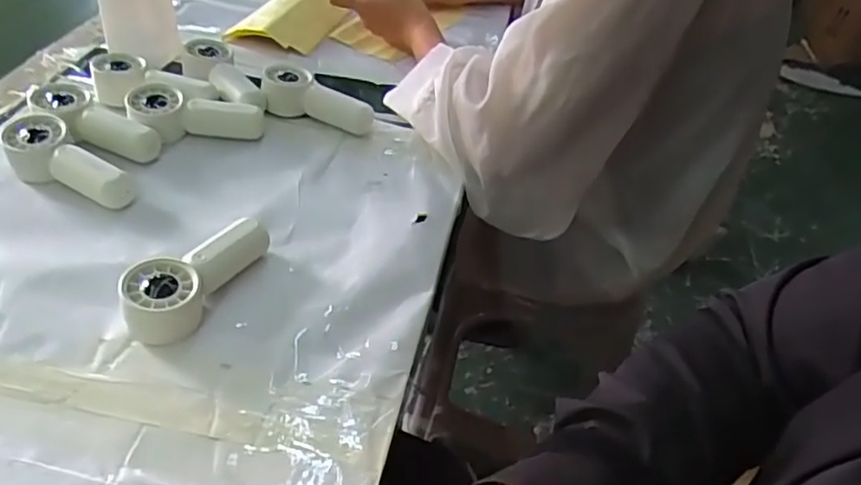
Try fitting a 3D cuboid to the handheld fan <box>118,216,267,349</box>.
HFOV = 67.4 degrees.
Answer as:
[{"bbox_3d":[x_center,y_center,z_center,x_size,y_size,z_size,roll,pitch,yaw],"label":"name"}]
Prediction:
[{"bbox_3d":[-0.156,0.019,0.428,0.039,0.032,0.104,22,44,16],"label":"handheld fan"}]

